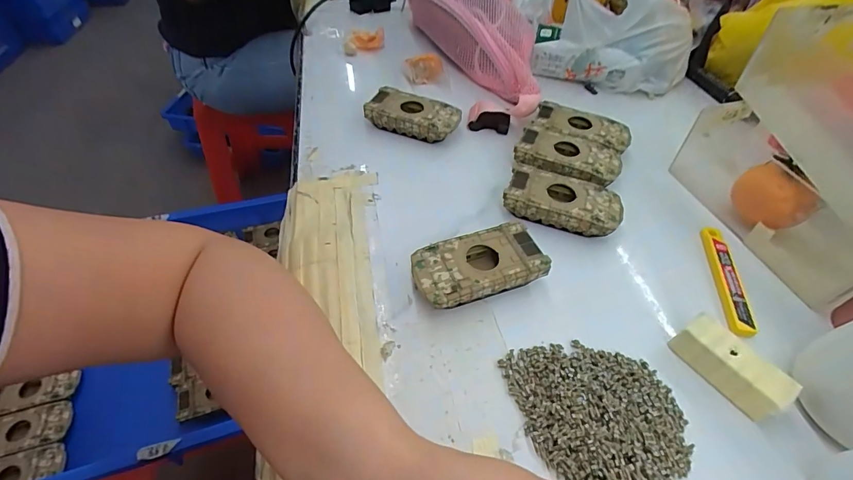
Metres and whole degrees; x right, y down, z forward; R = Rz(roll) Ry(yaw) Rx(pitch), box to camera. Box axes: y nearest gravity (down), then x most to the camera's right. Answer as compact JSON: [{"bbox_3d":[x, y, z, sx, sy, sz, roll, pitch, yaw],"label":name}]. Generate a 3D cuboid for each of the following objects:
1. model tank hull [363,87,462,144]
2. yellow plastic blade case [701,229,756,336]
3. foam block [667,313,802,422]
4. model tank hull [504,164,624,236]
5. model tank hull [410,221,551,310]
[{"bbox_3d":[-0.014,-0.131,0.444,0.094,0.028,0.046,17,51,13],"label":"model tank hull"},{"bbox_3d":[0.236,0.031,0.329,0.021,0.009,0.102,9,49,6],"label":"yellow plastic blade case"},{"bbox_3d":[0.198,0.082,0.269,0.032,0.023,0.064,-25,54,-22],"label":"foam block"},{"bbox_3d":[0.120,-0.033,0.367,0.095,0.029,0.052,16,50,12],"label":"model tank hull"},{"bbox_3d":[0.039,0.022,0.317,0.096,0.027,0.049,-14,51,-14],"label":"model tank hull"}]

